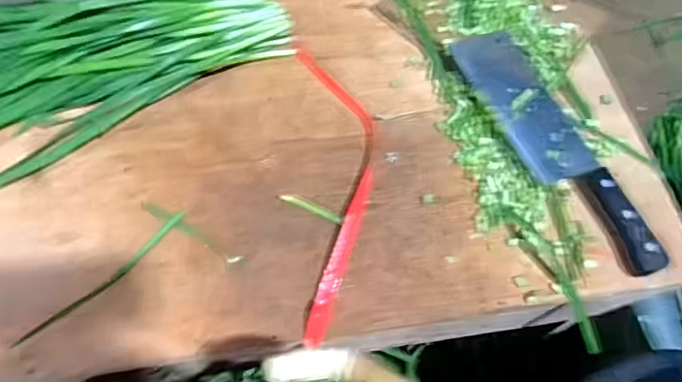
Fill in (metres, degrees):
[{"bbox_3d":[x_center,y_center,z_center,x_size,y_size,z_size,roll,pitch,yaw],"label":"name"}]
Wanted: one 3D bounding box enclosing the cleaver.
[{"bbox_3d":[0.203,-0.047,0.517,0.074,0.020,0.278,-21,64,-15],"label":"cleaver"}]

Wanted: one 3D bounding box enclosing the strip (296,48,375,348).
[{"bbox_3d":[0.000,-0.013,0.489,0.065,0.008,0.294,0,61,-5],"label":"strip"}]

